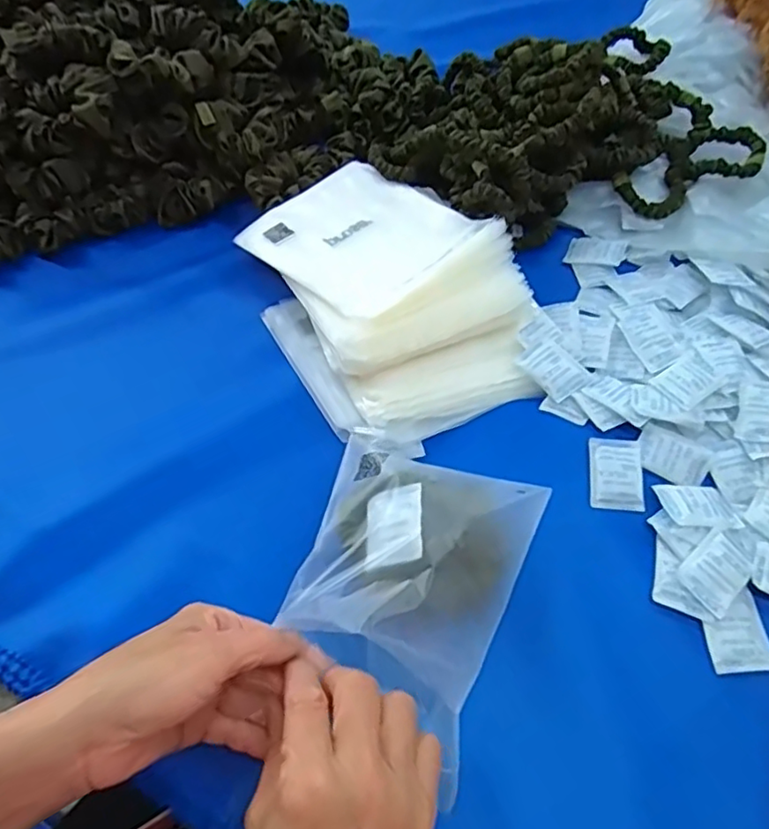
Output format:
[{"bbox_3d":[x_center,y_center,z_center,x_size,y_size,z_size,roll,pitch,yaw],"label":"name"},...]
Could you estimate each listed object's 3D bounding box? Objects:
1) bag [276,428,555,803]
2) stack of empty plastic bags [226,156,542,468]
[{"bbox_3d":[0.010,0.083,0.322,0.117,0.046,0.163,18,56,17],"label":"bag"},{"bbox_3d":[-0.003,-0.106,0.474,0.174,0.049,0.271,-24,55,-14],"label":"stack of empty plastic bags"}]

